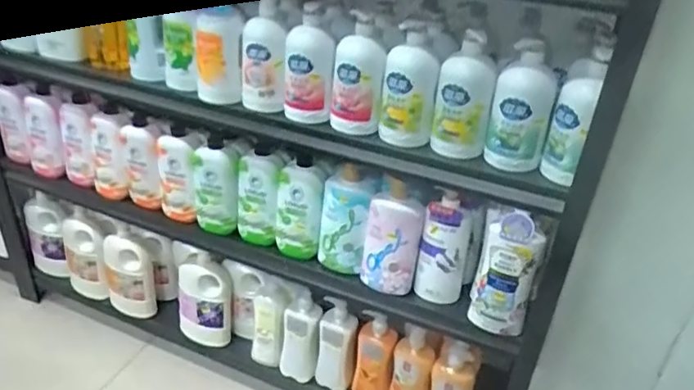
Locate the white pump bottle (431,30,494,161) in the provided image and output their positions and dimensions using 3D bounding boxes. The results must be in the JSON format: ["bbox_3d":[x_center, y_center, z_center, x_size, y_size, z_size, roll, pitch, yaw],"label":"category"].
[{"bbox_3d":[0.197,-0.166,0.963,0.090,0.202,0.072,11,33,10],"label":"white pump bottle"}]

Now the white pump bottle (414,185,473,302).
[{"bbox_3d":[0.196,0.109,1.150,0.096,0.264,0.061,13,33,14],"label":"white pump bottle"}]

